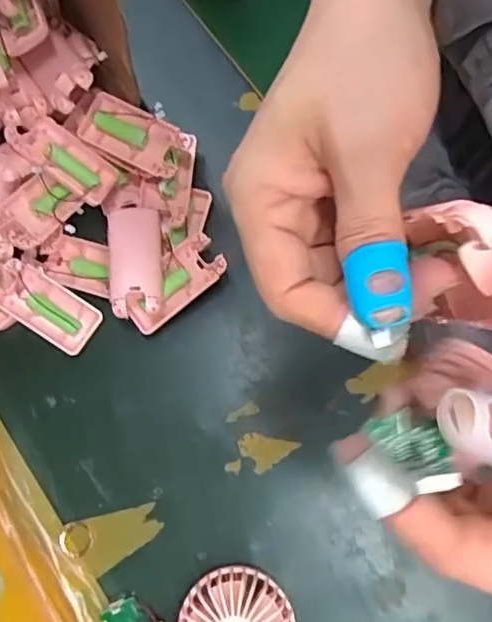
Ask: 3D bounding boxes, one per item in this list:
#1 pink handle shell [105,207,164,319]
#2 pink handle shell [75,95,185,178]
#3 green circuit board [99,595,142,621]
[{"bbox_3d":[-0.096,-0.042,0.490,0.050,0.016,0.090,-4,77,-5],"label":"pink handle shell"},{"bbox_3d":[-0.097,-0.153,0.502,0.093,0.026,0.046,26,106,2],"label":"pink handle shell"},{"bbox_3d":[-0.099,0.241,0.457,0.031,0.011,0.022,-17,76,-3],"label":"green circuit board"}]

